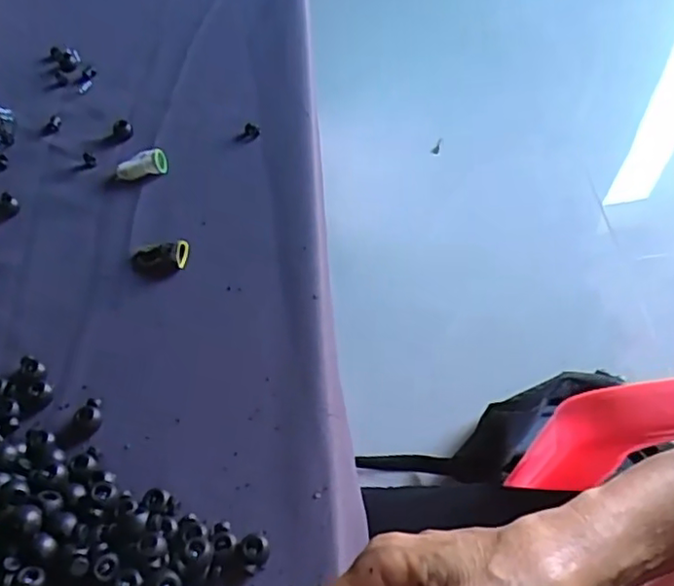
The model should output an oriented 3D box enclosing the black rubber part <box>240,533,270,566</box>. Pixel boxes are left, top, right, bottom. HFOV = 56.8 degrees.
[{"bbox_3d":[-0.042,0.131,0.317,0.014,0.009,0.016,-37,60,-19],"label":"black rubber part"}]

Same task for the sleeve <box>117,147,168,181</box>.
[{"bbox_3d":[-0.146,-0.096,0.465,0.037,0.016,0.015,-15,56,-6],"label":"sleeve"}]

